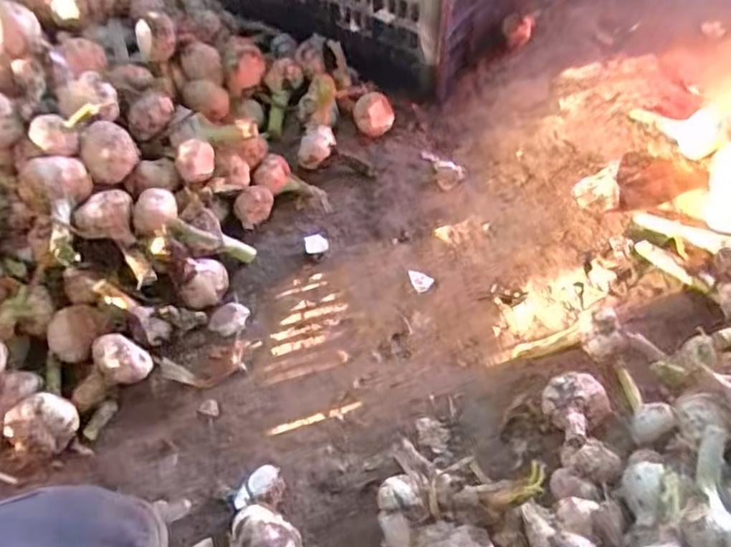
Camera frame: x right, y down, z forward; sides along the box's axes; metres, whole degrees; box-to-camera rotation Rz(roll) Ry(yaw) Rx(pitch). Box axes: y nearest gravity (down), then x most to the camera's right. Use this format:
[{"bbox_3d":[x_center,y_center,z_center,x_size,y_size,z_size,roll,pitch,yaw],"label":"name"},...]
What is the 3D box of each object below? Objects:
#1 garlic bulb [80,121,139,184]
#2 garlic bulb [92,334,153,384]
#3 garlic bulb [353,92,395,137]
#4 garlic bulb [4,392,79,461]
[{"bbox_3d":[-0.256,-0.122,0.565,0.050,0.042,0.048,1,54,-1],"label":"garlic bulb"},{"bbox_3d":[-0.227,0.082,0.532,0.046,0.040,0.039,36,61,22],"label":"garlic bulb"},{"bbox_3d":[0.012,-0.214,0.760,0.054,0.047,0.045,2,54,0],"label":"garlic bulb"},{"bbox_3d":[-0.281,0.133,0.493,0.043,0.044,0.056,33,60,21],"label":"garlic bulb"}]

